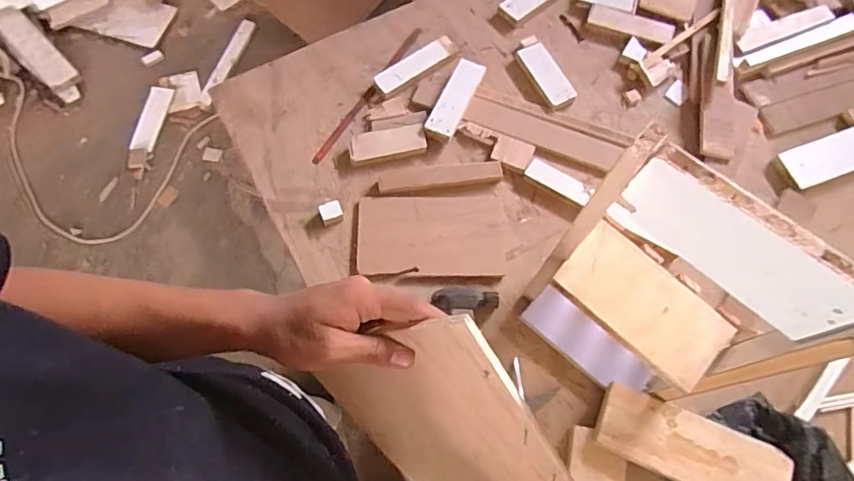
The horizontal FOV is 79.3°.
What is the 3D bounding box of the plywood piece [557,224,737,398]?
[{"bbox_3d":[0.231,0.067,0.549,0.175,0.019,0.091,41,71,15],"label":"plywood piece"}]

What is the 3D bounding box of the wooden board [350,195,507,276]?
[{"bbox_3d":[0.000,-0.006,0.753,0.214,0.020,0.121,0,66,-2],"label":"wooden board"}]

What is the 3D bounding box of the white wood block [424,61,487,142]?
[{"bbox_3d":[0.044,-0.225,0.818,0.046,0.013,0.153,21,67,7],"label":"white wood block"}]

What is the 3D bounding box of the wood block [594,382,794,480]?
[{"bbox_3d":[0.319,0.256,0.631,0.222,0.028,0.085,24,68,8],"label":"wood block"}]

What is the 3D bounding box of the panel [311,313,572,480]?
[{"bbox_3d":[0.017,0.170,0.454,0.170,0.252,0.010,-15,32,30],"label":"panel"}]

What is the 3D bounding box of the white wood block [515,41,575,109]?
[{"bbox_3d":[0.196,-0.274,0.850,0.054,0.012,0.122,-24,69,-12],"label":"white wood block"}]

